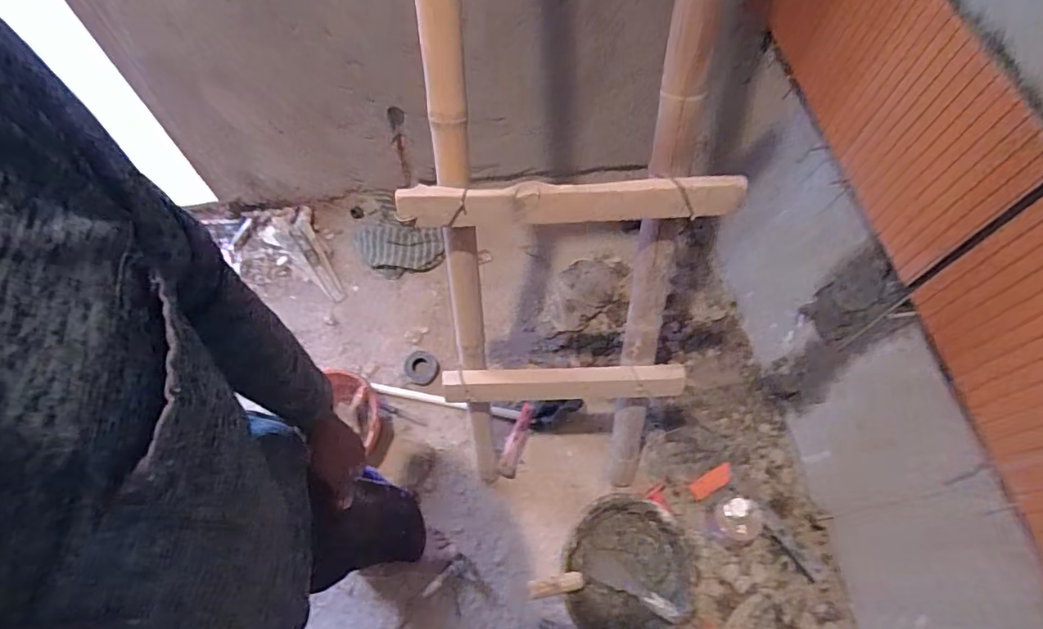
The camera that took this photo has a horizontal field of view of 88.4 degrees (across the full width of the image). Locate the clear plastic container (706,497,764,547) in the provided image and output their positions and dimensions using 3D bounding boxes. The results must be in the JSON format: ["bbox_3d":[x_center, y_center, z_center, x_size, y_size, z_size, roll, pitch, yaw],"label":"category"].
[{"bbox_3d":[0.489,0.484,1.243,0.100,0.099,0.100,0,62,-1],"label":"clear plastic container"}]

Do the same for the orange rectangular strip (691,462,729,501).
[{"bbox_3d":[0.470,0.410,1.316,0.118,0.013,0.043,-28,52,-8],"label":"orange rectangular strip"}]

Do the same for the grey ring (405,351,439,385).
[{"bbox_3d":[-0.271,0.148,1.477,0.085,0.034,0.100,-32,67,-16],"label":"grey ring"}]

